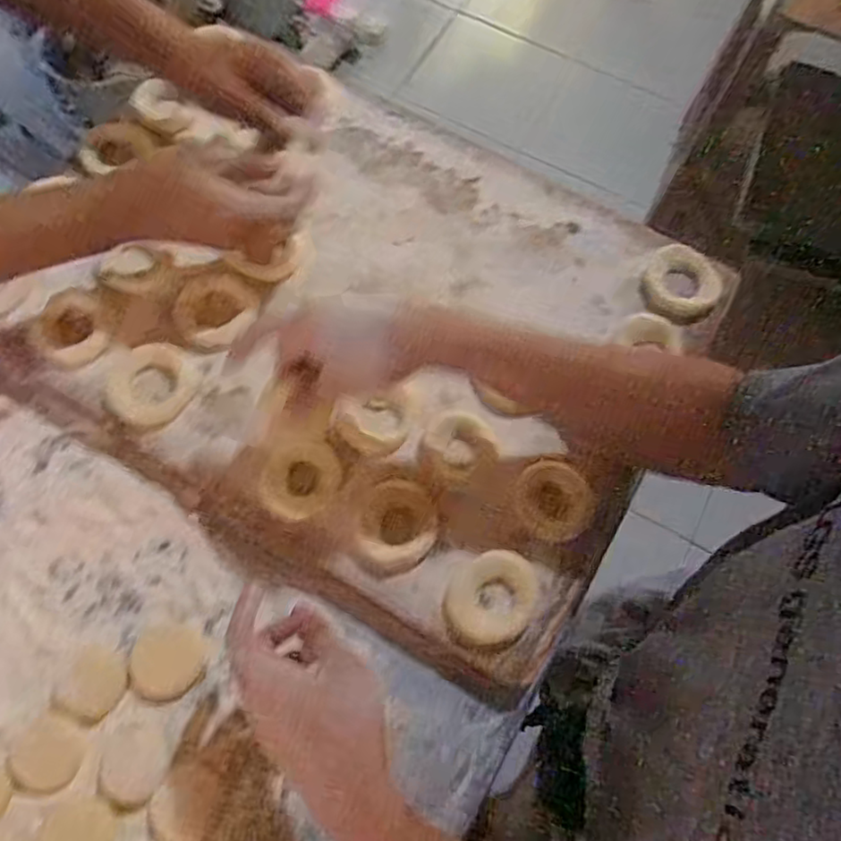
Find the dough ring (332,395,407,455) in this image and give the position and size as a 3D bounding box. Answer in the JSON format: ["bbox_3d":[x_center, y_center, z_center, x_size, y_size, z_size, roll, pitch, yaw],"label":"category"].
[{"bbox_3d":[-0.042,0.003,0.554,0.058,0.010,0.044,6,68,1],"label":"dough ring"}]

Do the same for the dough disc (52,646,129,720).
[{"bbox_3d":[-0.241,0.191,0.502,0.048,0.007,0.046,1,68,-1],"label":"dough disc"}]

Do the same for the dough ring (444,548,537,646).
[{"bbox_3d":[0.054,0.135,0.518,0.073,0.015,0.062,-28,71,-12],"label":"dough ring"}]

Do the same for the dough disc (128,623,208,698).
[{"bbox_3d":[-0.189,0.180,0.511,0.052,0.006,0.050,1,68,-1],"label":"dough disc"}]

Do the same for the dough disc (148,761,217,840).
[{"bbox_3d":[-0.165,0.266,0.474,0.041,0.005,0.050,12,68,4],"label":"dough disc"}]

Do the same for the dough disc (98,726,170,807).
[{"bbox_3d":[-0.200,0.240,0.476,0.044,0.004,0.048,19,68,6],"label":"dough disc"}]

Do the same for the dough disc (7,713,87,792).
[{"bbox_3d":[-0.262,0.233,0.480,0.049,0.004,0.047,1,68,-1],"label":"dough disc"}]

